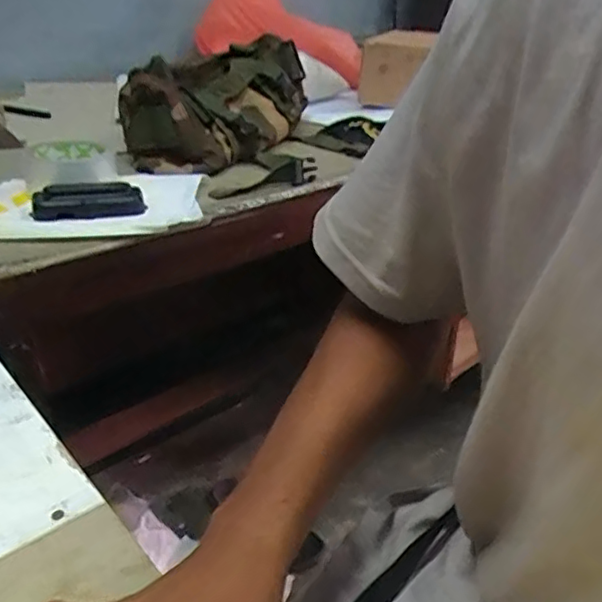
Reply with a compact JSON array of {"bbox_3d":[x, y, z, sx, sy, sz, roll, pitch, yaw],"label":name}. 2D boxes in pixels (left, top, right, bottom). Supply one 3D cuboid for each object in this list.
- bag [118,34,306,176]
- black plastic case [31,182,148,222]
[{"bbox_3d":[-0.116,-0.270,0.842,0.145,0.114,0.298,16,33,23],"label":"bag"},{"bbox_3d":[-0.214,-0.102,0.631,0.106,0.018,0.059,-11,32,-22],"label":"black plastic case"}]

